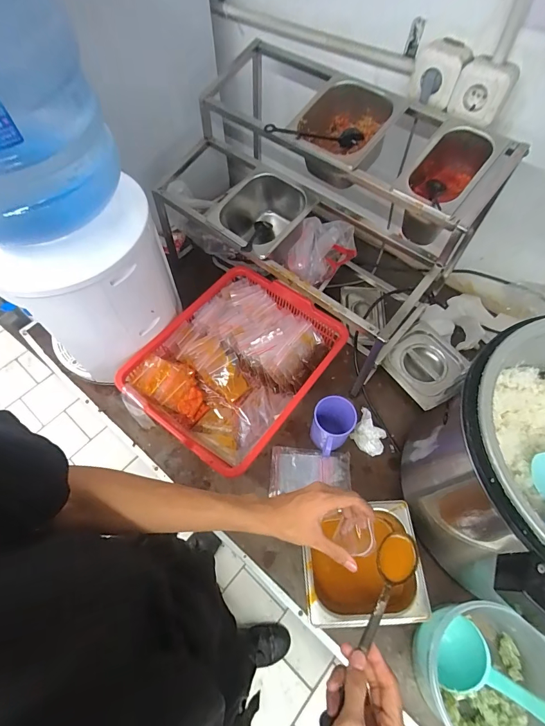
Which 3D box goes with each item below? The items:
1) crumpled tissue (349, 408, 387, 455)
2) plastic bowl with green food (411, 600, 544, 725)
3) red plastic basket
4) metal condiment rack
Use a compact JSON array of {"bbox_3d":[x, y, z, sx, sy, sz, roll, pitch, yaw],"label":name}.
[{"bbox_3d":[0.197,0.140,0.726,0.072,0.042,0.079,28,64,15],"label":"crumpled tissue"},{"bbox_3d":[0.307,0.440,0.514,0.167,0.127,0.171,0,61,0],"label":"plastic bowl with green food"},{"bbox_3d":[-0.071,0.003,0.765,0.315,0.096,0.393,34,66,17],"label":"red plastic basket"},{"bbox_3d":[0.062,-0.341,0.786,0.657,0.385,0.409,35,66,17],"label":"metal condiment rack"}]

